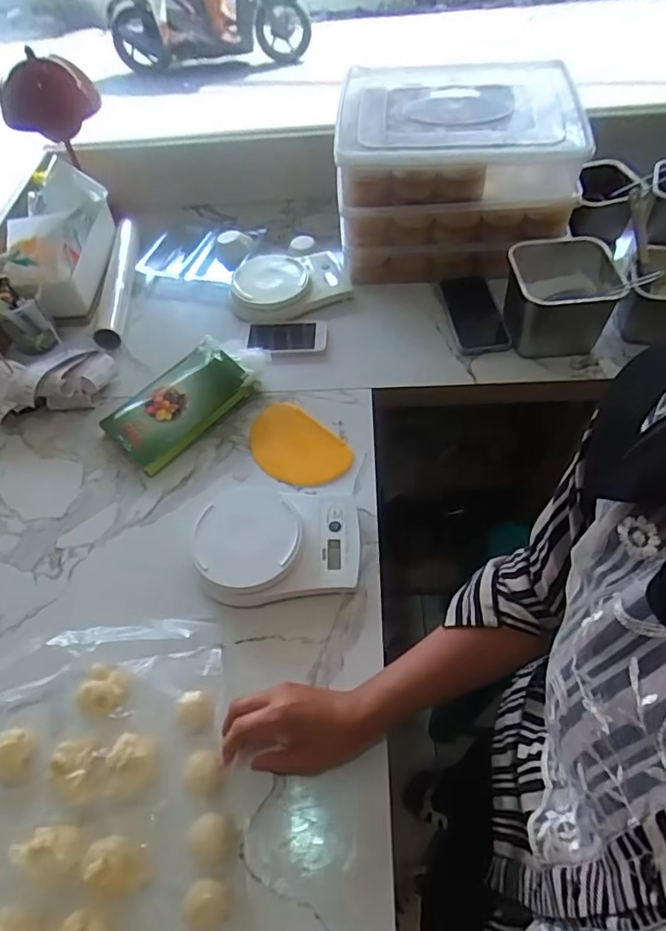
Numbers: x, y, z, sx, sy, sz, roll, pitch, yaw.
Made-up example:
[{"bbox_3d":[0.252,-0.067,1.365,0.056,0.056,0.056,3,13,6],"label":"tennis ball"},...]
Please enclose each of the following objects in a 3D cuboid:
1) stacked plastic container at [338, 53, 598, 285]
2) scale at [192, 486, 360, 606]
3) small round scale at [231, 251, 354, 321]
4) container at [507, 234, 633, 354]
[{"bbox_3d":[0.191,-0.477,0.904,0.351,0.208,0.291,-1,55,4],"label":"stacked plastic container"},{"bbox_3d":[-0.061,0.087,0.625,0.178,0.039,0.135,-1,55,3],"label":"scale"},{"bbox_3d":[-0.072,-0.306,0.901,0.196,0.043,0.147,-10,55,-2],"label":"small round scale"},{"bbox_3d":[0.320,-0.234,0.778,0.136,0.111,0.140,-4,55,1],"label":"container"}]

